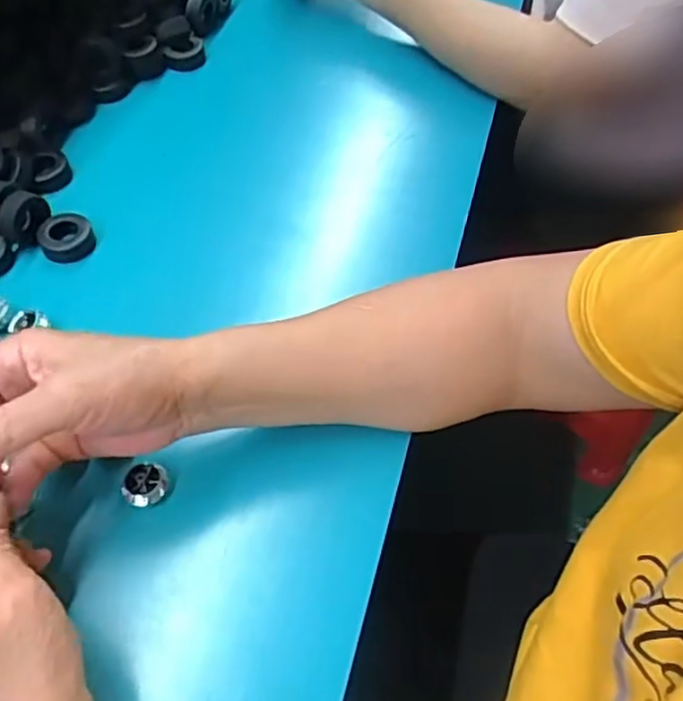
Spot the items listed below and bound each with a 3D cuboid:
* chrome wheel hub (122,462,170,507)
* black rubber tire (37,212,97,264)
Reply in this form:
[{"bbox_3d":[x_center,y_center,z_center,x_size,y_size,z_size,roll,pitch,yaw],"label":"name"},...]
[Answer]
[{"bbox_3d":[-0.109,0.076,0.379,0.024,0.015,0.022,-15,57,-15],"label":"chrome wheel hub"},{"bbox_3d":[-0.197,-0.081,0.487,0.037,0.016,0.035,2,55,-3],"label":"black rubber tire"}]

